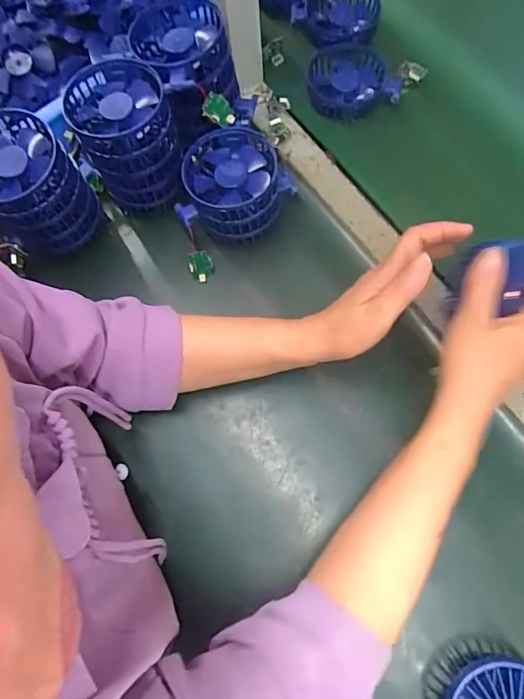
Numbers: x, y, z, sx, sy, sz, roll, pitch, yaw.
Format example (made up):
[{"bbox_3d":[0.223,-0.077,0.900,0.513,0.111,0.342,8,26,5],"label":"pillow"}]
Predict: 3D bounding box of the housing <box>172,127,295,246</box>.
[{"bbox_3d":[-0.026,-0.163,0.494,0.104,0.070,0.091,9,72,5],"label":"housing"}]

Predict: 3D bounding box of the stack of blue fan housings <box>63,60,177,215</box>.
[{"bbox_3d":[-0.134,-0.210,0.493,0.090,0.109,0.094,-26,72,-6],"label":"stack of blue fan housings"}]

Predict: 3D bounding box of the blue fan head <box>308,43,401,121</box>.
[{"bbox_3d":[0.109,-0.319,0.585,0.104,0.042,0.082,3,72,4],"label":"blue fan head"}]

